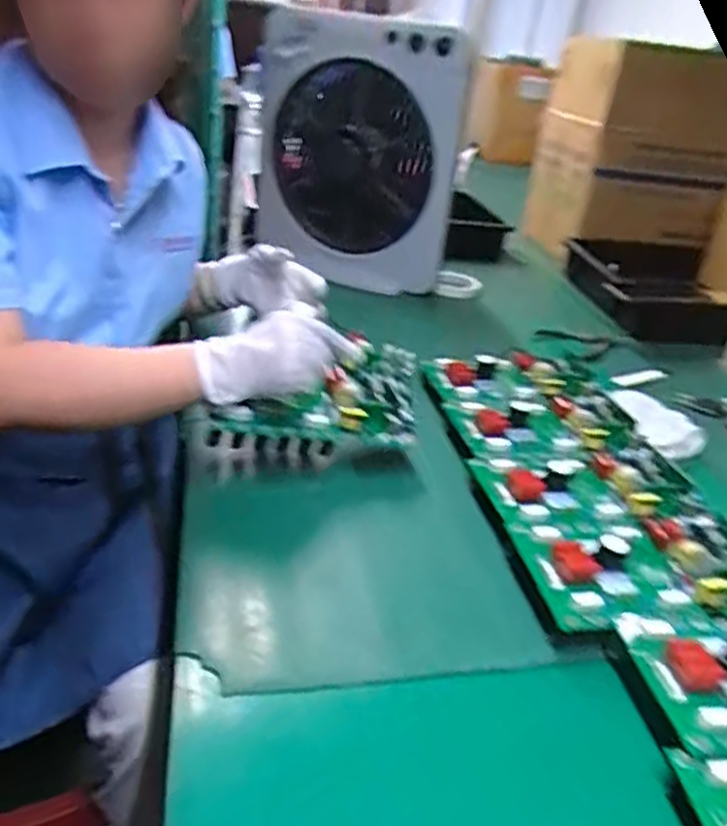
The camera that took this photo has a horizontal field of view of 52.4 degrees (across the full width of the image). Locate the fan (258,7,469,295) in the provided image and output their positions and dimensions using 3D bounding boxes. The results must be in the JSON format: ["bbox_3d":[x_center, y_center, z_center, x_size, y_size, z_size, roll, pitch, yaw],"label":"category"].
[{"bbox_3d":[-0.039,-0.463,1.324,0.407,0.441,0.093,27,43,29],"label":"fan"}]

